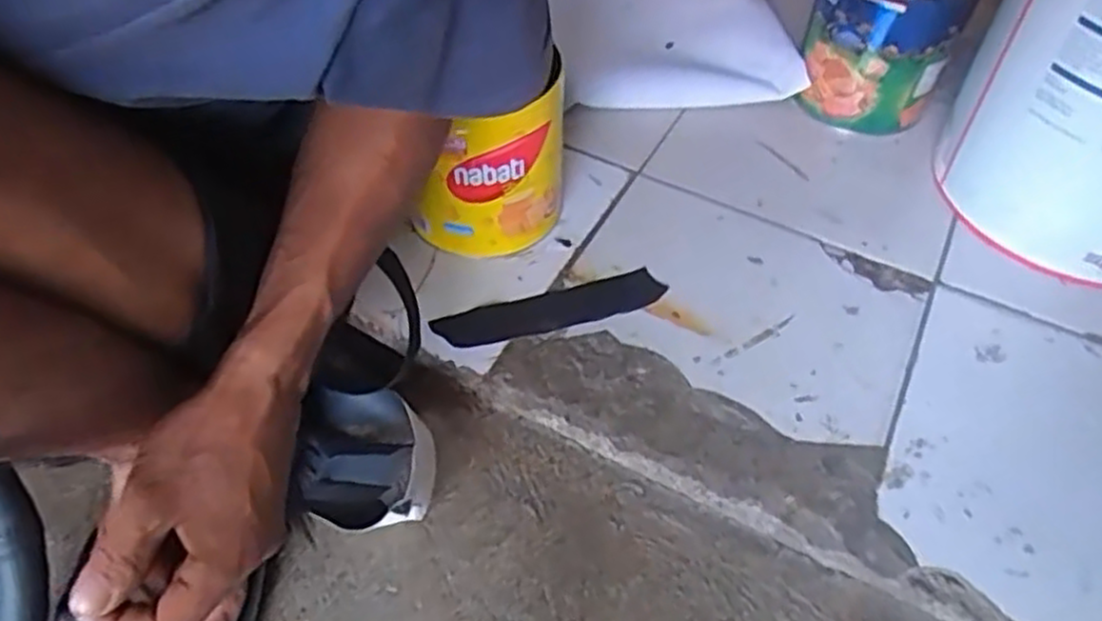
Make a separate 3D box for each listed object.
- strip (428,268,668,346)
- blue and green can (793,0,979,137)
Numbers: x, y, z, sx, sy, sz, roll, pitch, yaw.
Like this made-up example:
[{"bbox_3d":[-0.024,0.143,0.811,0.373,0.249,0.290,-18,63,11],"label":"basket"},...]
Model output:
[{"bbox_3d":[0.000,0.000,0.658,0.203,0.008,0.046,-11,53,-11],"label":"strip"},{"bbox_3d":[0.353,-0.293,0.804,0.147,0.163,0.134,26,53,19],"label":"blue and green can"}]

